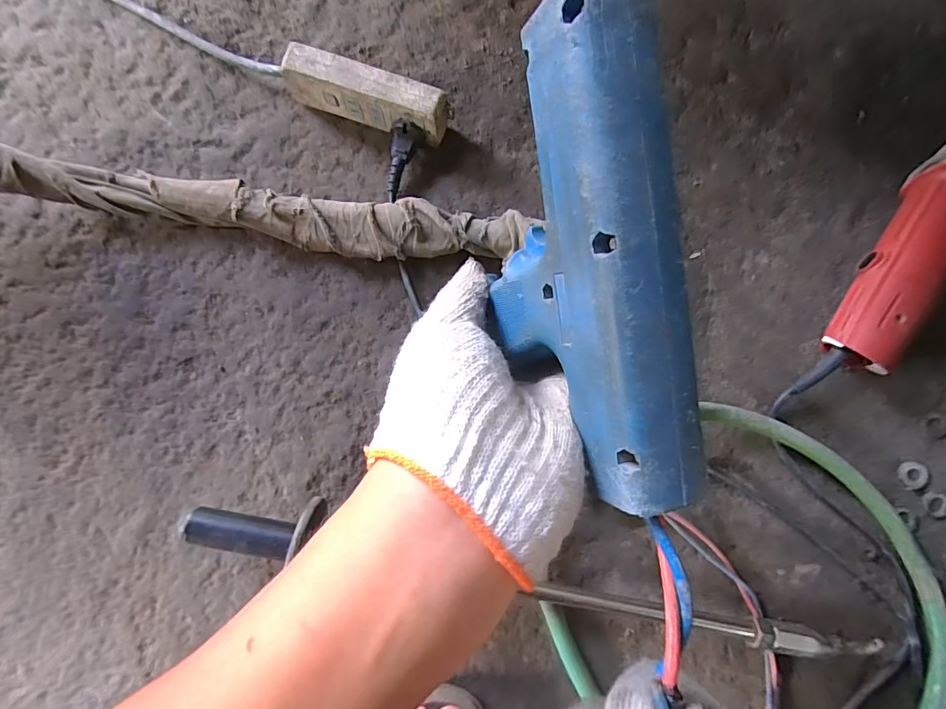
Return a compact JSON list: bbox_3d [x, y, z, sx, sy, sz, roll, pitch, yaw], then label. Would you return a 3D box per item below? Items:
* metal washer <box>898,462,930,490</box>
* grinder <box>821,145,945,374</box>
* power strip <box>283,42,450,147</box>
[{"bbox_3d":[0.412,0.113,0.437,0.025,0.004,0.024,0,81,-2],"label":"metal washer"},{"bbox_3d":[0.414,-0.118,0.427,0.106,0.104,0.279,44,82,5],"label":"grinder"},{"bbox_3d":[-0.099,-0.248,0.458,0.158,0.061,0.030,18,81,1],"label":"power strip"}]

